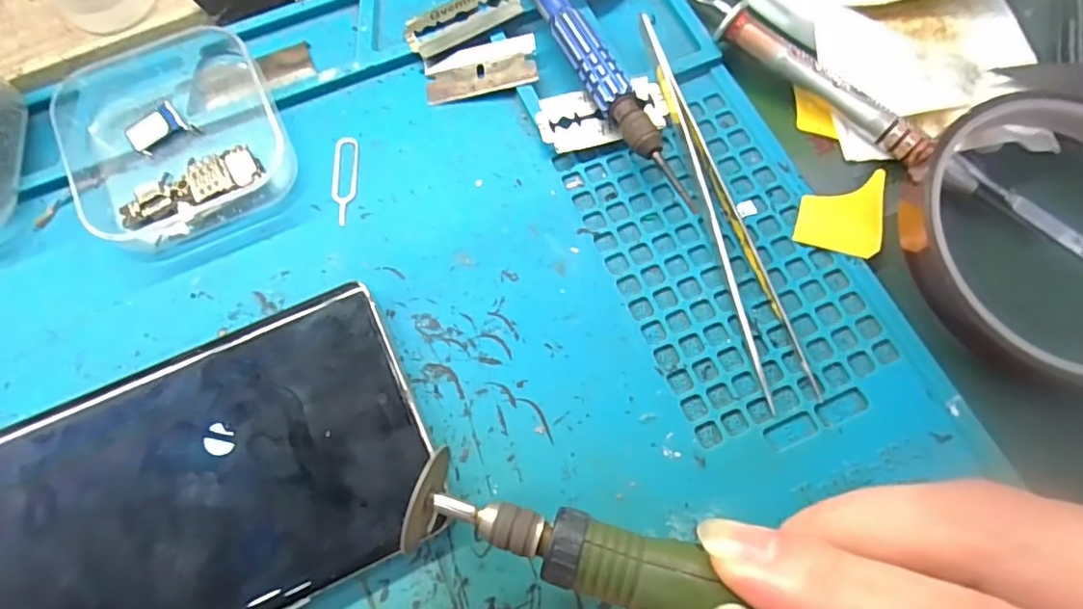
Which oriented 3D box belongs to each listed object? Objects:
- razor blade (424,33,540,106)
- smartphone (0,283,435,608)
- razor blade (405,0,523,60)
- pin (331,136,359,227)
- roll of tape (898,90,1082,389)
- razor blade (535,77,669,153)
[{"bbox_3d":[-0.021,-0.081,0.197,0.038,0.004,0.020,-10,71,7],"label":"razor blade"},{"bbox_3d":[-0.109,0.057,0.146,0.160,0.012,0.074,-24,71,-7],"label":"smartphone"},{"bbox_3d":[-0.028,-0.102,0.203,0.042,0.004,0.020,-25,67,-4],"label":"razor blade"},{"bbox_3d":[-0.064,-0.041,0.186,0.008,0.004,0.033,-2,69,-9],"label":"pin"},{"bbox_3d":[0.145,-0.017,0.160,0.091,0.019,0.084,-1,70,1],"label":"roll of tape"},{"bbox_3d":[0.020,-0.063,0.189,0.042,0.004,0.021,-16,74,-4],"label":"razor blade"}]

